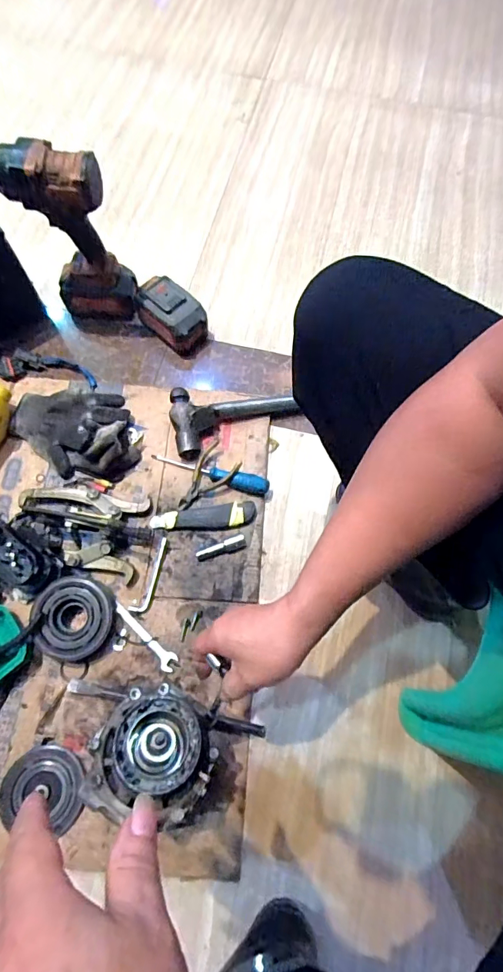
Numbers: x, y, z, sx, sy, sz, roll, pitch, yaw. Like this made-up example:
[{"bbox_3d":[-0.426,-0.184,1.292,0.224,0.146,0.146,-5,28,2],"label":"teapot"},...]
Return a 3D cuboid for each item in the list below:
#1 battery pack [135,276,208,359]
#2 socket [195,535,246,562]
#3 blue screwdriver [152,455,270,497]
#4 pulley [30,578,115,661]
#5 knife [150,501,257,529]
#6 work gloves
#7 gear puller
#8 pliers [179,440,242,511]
[{"bbox_3d":[-0.138,-0.299,0.796,0.127,0.078,0.068,39,72,12],"label":"battery pack"},{"bbox_3d":[-0.045,0.093,0.677,0.076,0.022,0.020,-15,70,-9],"label":"socket"},{"bbox_3d":[-0.066,-0.024,0.717,0.190,0.024,0.028,19,69,4],"label":"blue screwdriver"},{"bbox_3d":[-0.245,0.184,0.629,0.103,0.042,0.108,3,69,-2],"label":"pulley"},{"bbox_3d":[-0.073,0.044,0.694,0.156,0.019,0.038,-1,69,-3],"label":"knife"},{"bbox_3d":[-0.287,-0.089,0.716,0.187,0.059,0.173,-14,70,-8],"label":"work gloves"},{"bbox_3d":[-0.252,0.051,0.656,0.200,0.073,0.125,11,69,1],"label":"gear puller"},{"bbox_3d":[-0.061,-0.014,0.710,0.063,0.027,0.122,24,70,6],"label":"pliers"}]

